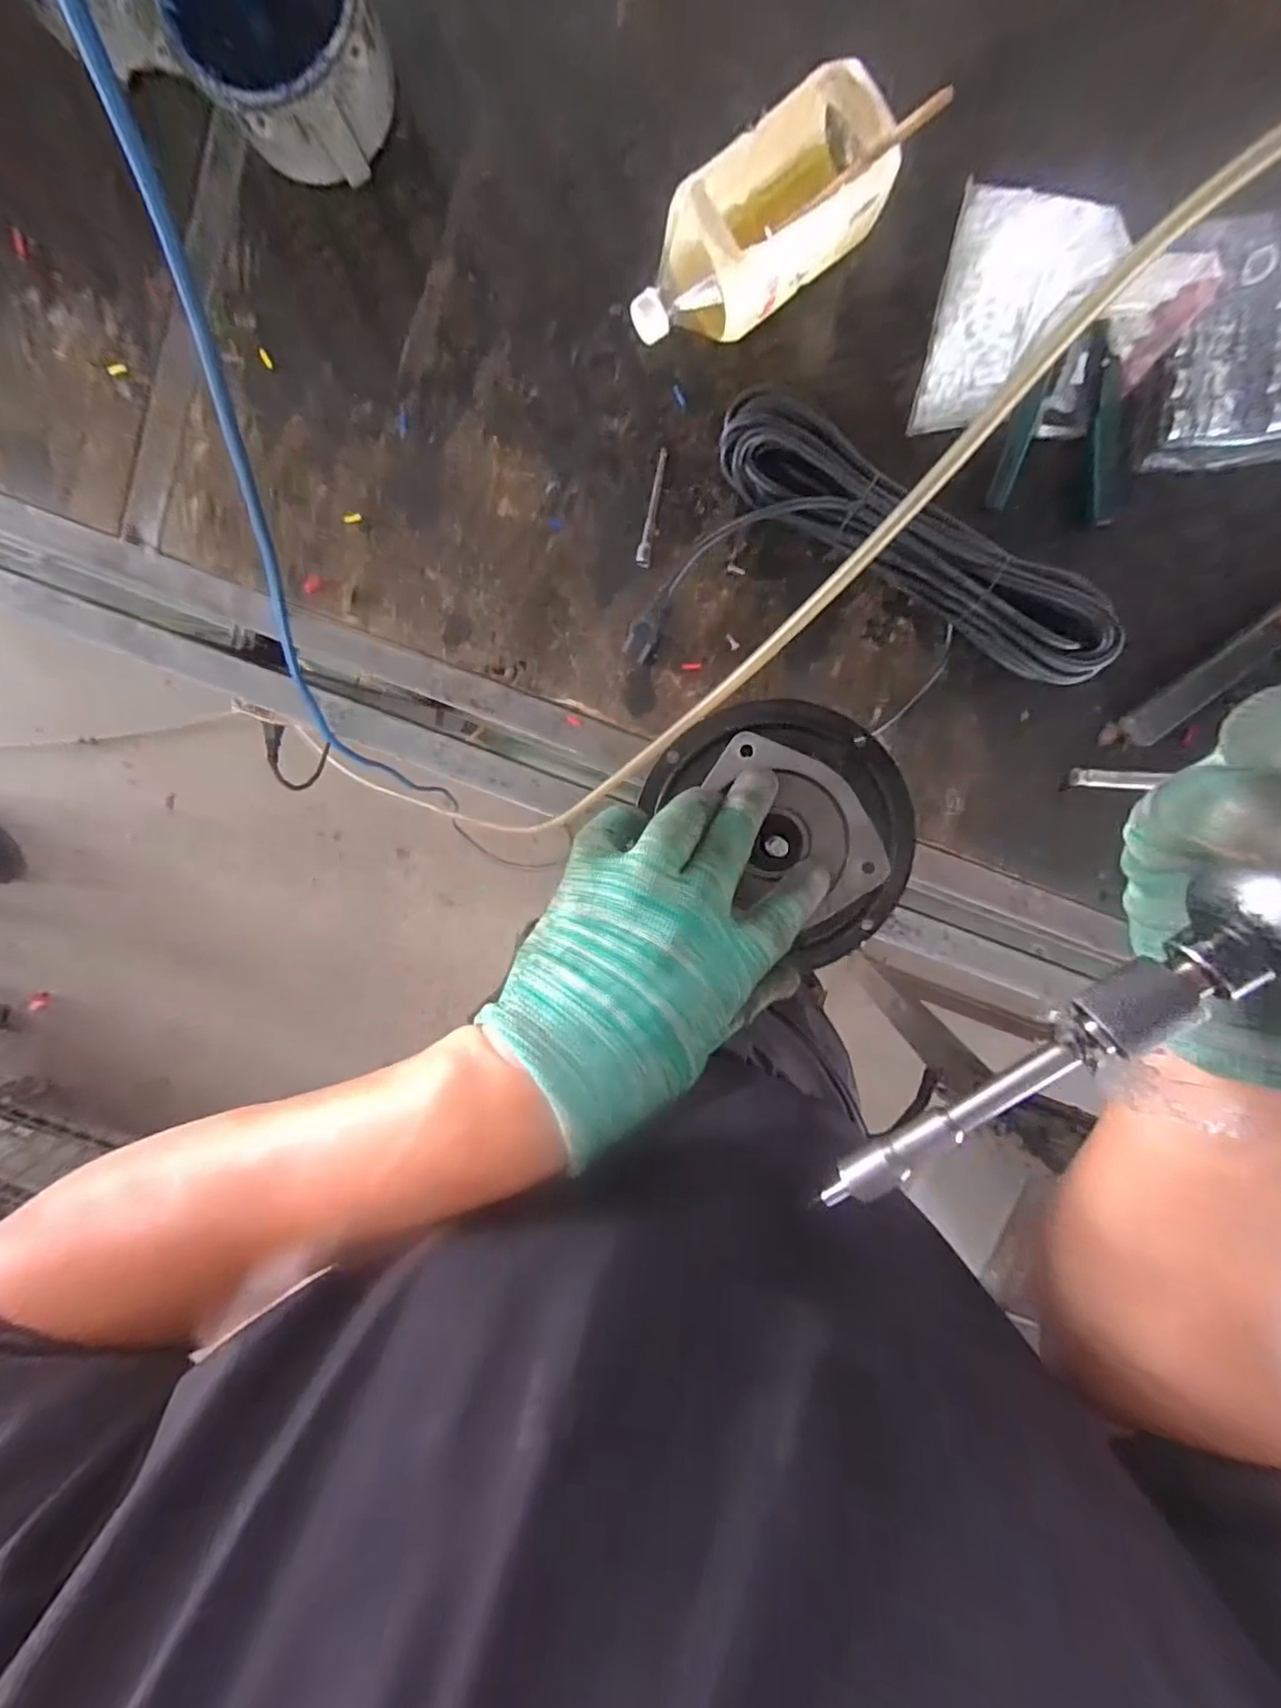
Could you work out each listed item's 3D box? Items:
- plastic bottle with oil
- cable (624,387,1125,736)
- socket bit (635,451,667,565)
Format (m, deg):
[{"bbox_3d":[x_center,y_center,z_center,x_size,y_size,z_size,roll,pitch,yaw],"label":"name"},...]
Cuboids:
[{"bbox_3d":[0.084,-0.482,0.470,0.207,0.081,0.095,-35,96,6],"label":"plastic bottle with oil"},{"bbox_3d":[0.205,-0.207,0.518,0.372,0.056,0.225,25,98,-2],"label":"cable"},{"bbox_3d":[0.010,-0.306,0.528,0.013,0.011,0.102,9,98,0],"label":"socket bit"}]

